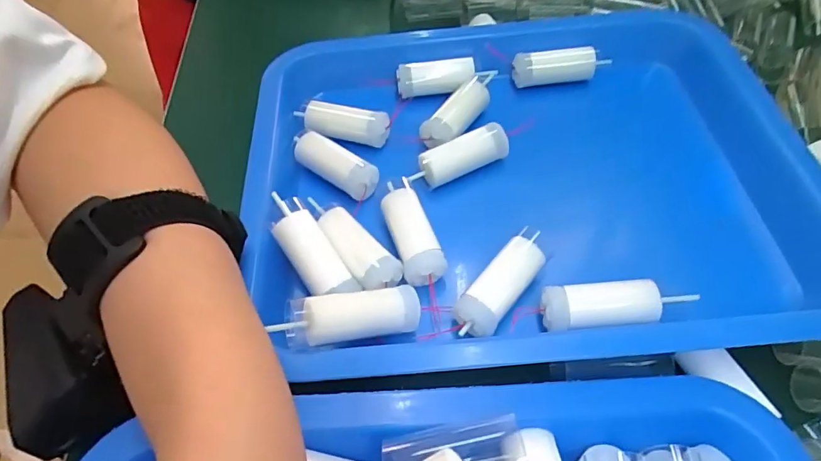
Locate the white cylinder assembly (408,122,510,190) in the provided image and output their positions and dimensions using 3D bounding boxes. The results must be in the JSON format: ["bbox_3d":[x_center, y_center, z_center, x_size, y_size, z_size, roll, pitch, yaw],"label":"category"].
[{"bbox_3d":[0.027,-0.041,0.273,0.057,0.016,0.016,-25,58,-6],"label":"white cylinder assembly"}]

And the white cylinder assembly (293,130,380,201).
[{"bbox_3d":[-0.043,-0.040,0.272,0.057,0.015,0.015,35,57,22],"label":"white cylinder assembly"}]

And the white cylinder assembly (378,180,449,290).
[{"bbox_3d":[0.002,-0.001,0.246,0.024,0.018,0.058,-11,53,-13],"label":"white cylinder assembly"}]

